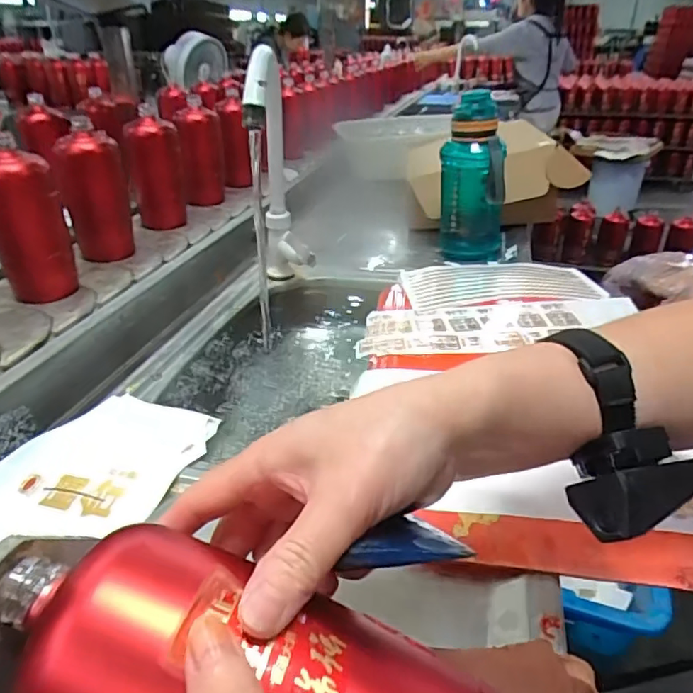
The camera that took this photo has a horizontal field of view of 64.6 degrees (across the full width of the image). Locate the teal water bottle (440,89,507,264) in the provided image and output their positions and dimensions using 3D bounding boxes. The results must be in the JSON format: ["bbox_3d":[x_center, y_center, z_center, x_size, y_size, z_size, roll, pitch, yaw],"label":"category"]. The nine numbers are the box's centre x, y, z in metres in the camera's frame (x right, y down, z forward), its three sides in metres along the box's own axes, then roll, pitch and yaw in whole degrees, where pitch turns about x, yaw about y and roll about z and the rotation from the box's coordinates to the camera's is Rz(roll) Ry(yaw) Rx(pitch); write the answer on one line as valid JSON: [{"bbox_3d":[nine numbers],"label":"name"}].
[{"bbox_3d":[0.198,-0.259,0.844,0.108,0.224,0.077,8,31,10],"label":"teal water bottle"}]

